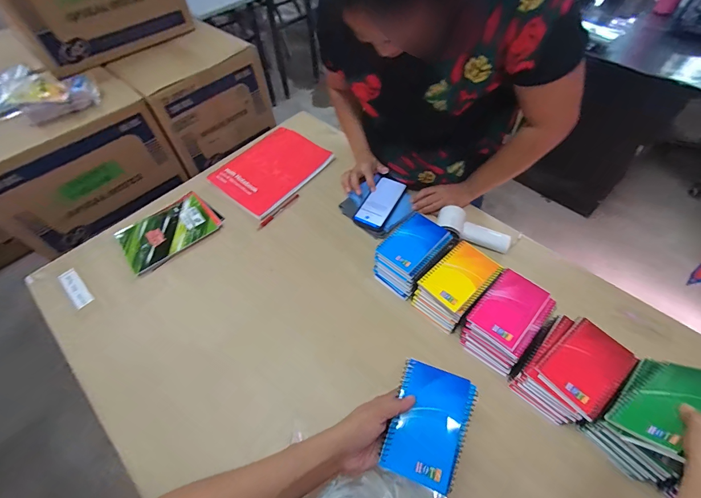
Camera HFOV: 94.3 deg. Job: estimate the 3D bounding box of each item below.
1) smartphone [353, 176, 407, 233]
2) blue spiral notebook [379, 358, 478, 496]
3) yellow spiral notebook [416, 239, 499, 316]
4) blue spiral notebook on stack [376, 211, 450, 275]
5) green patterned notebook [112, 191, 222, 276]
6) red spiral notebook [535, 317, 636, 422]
[{"bbox_3d":[0.074,-0.113,0.797,0.077,0.014,0.150,24,63,19],"label":"smartphone"},{"bbox_3d":[0.103,0.227,0.426,0.097,0.008,0.134,20,68,11],"label":"blue spiral notebook"},{"bbox_3d":[0.201,0.045,0.600,0.136,0.006,0.085,-38,62,-22],"label":"yellow spiral notebook"},{"bbox_3d":[0.124,-0.016,0.659,0.091,0.013,0.132,38,64,24],"label":"blue spiral notebook on stack"},{"bbox_3d":[-0.441,-0.049,0.789,0.217,0.017,0.149,-38,62,-22],"label":"green patterned notebook"},{"bbox_3d":[0.364,0.180,0.503,0.133,0.014,0.092,-35,61,-20],"label":"red spiral notebook"}]

